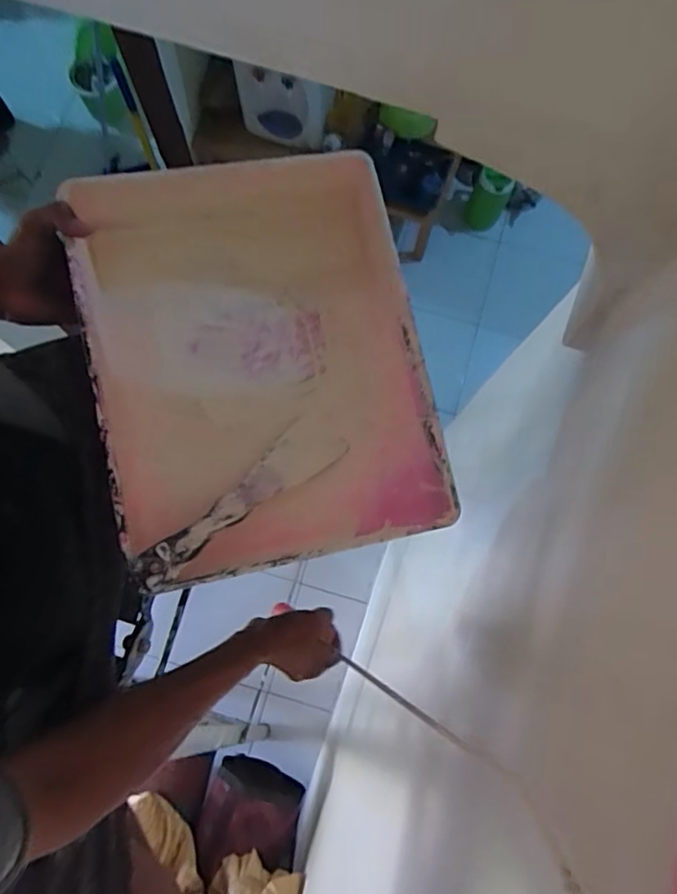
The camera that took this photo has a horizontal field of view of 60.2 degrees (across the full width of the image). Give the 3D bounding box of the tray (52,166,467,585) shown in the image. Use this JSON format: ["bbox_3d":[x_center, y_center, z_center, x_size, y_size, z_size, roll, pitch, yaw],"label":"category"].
[{"bbox_3d":[-0.067,-0.076,0.524,0.275,0.082,0.344,-11,82,-11],"label":"tray"}]

